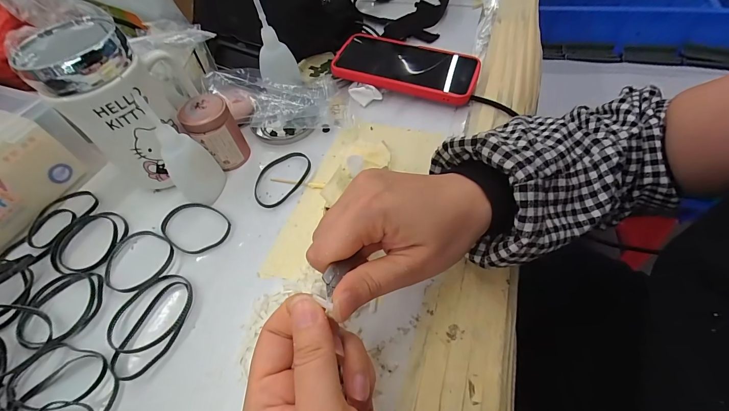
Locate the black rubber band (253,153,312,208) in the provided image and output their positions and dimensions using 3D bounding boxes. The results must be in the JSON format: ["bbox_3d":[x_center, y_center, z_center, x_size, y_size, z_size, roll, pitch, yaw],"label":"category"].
[{"bbox_3d":[-0.084,-0.029,0.324,0.047,0.006,0.071,33,67,26],"label":"black rubber band"}]

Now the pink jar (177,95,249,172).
[{"bbox_3d":[-0.149,-0.072,0.324,0.044,0.066,0.037,-26,57,-13],"label":"pink jar"}]

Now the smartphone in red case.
[{"bbox_3d":[0.050,-0.170,0.386,0.168,0.017,0.086,20,59,13],"label":"smartphone in red case"}]

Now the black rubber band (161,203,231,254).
[{"bbox_3d":[-0.158,0.019,0.298,0.067,0.004,0.048,31,63,23],"label":"black rubber band"}]

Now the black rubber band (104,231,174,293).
[{"bbox_3d":[-0.199,0.047,0.281,0.063,0.004,0.056,21,59,18],"label":"black rubber band"}]

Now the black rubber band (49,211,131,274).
[{"bbox_3d":[-0.255,0.031,0.297,0.062,0.006,0.064,-2,55,3],"label":"black rubber band"}]

